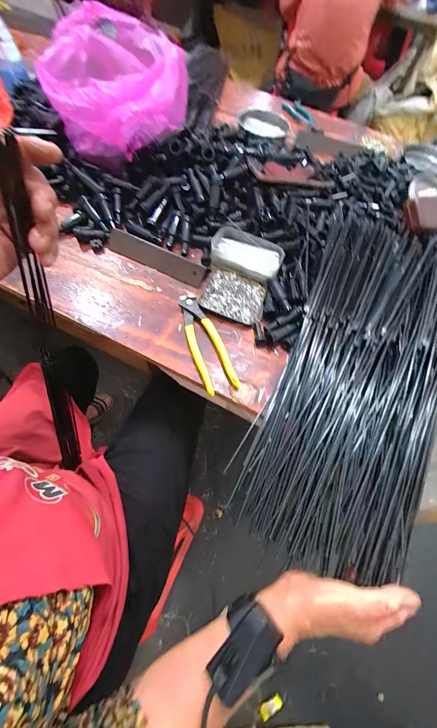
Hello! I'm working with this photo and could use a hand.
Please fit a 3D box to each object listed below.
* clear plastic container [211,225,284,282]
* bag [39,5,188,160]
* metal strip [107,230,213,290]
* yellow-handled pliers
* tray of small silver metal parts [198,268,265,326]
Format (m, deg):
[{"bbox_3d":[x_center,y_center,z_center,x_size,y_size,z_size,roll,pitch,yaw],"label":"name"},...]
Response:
[{"bbox_3d":[0.049,-0.191,0.503,0.121,0.031,0.073,18,63,5],"label":"clear plastic container"},{"bbox_3d":[-0.190,-0.508,0.536,0.235,0.131,0.268,-21,66,-14],"label":"bag"},{"bbox_3d":[-0.106,-0.181,0.499,0.182,0.010,0.038,25,95,6],"label":"metal strip"},{"bbox_3d":[-0.020,-0.033,0.438,0.047,0.021,0.163,-18,65,-13],"label":"yellow-handled pliers"},{"bbox_3d":[0.025,-0.112,0.484,0.098,0.013,0.090,16,63,4],"label":"tray of small silver metal parts"}]

